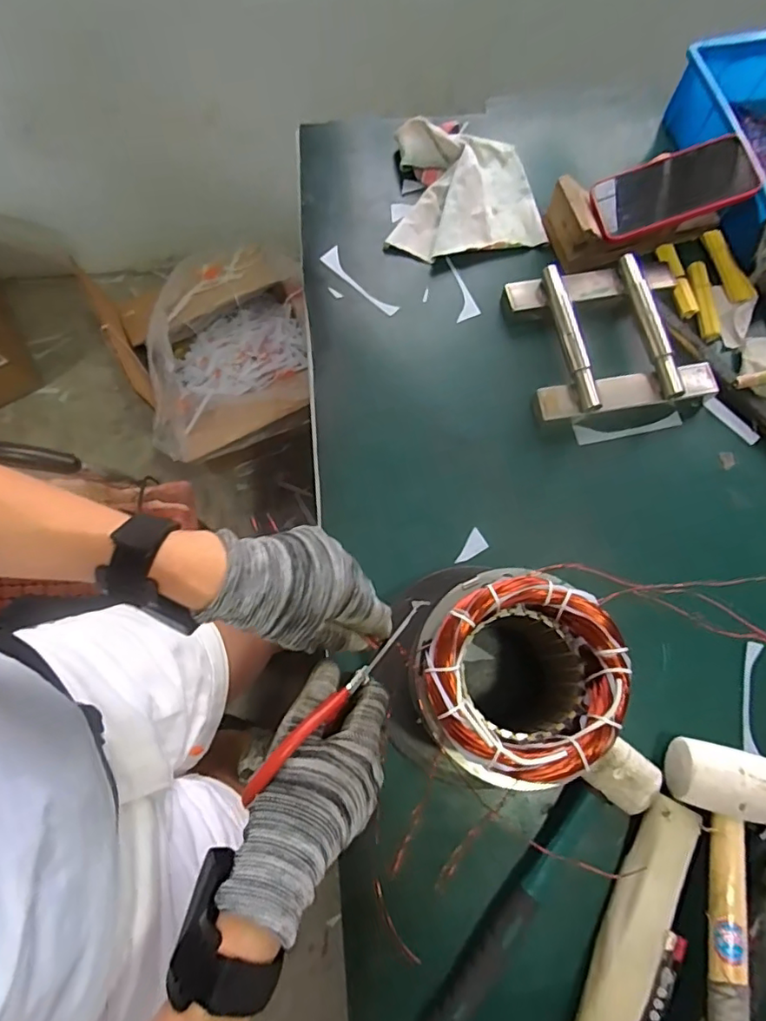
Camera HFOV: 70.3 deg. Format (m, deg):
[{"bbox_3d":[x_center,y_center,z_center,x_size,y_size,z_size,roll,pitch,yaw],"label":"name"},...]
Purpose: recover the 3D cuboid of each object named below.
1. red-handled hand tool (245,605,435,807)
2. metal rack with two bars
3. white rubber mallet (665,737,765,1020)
[{"bbox_3d":[-0.025,0.119,0.359,0.010,0.024,0.170,41,55,13],"label":"red-handled hand tool"},{"bbox_3d":[0.255,-0.198,0.618,0.199,0.045,0.185,0,72,0],"label":"metal rack with two bars"},{"bbox_3d":[0.282,0.345,0.432,0.089,0.060,0.290,8,73,2],"label":"white rubber mallet"}]

